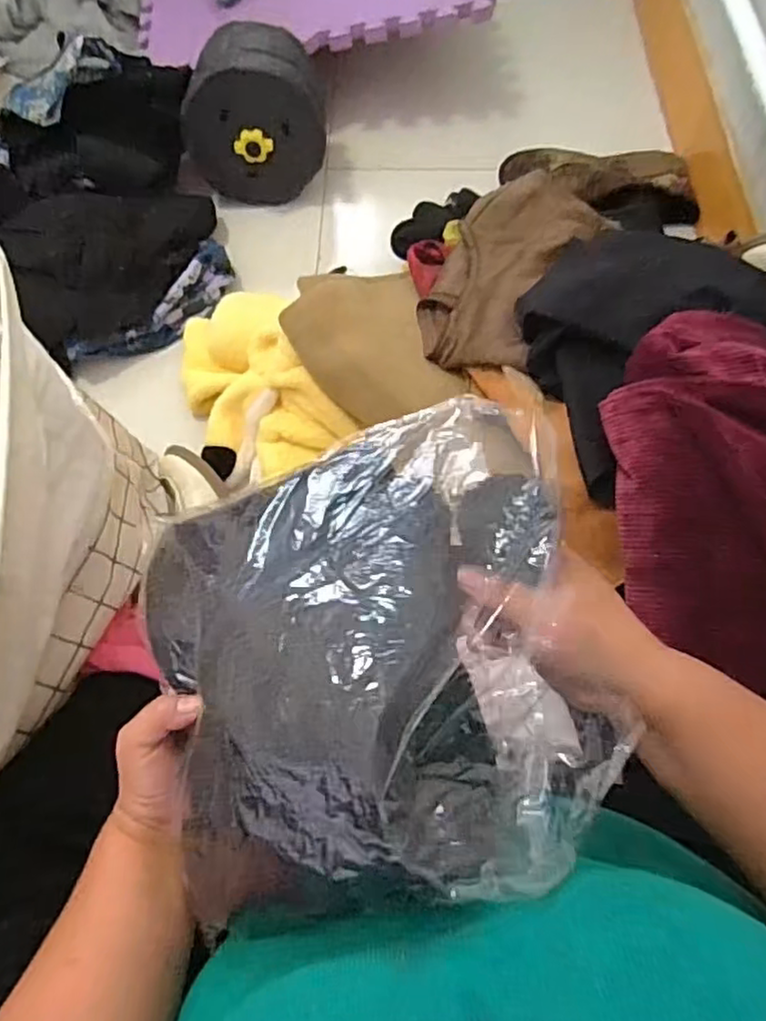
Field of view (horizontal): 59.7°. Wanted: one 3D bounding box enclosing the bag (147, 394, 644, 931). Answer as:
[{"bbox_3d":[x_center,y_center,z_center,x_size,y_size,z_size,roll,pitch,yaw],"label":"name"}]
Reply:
[{"bbox_3d":[-0.010,0.071,0.375,0.239,0.080,0.260,-11,64,-5],"label":"bag"}]

